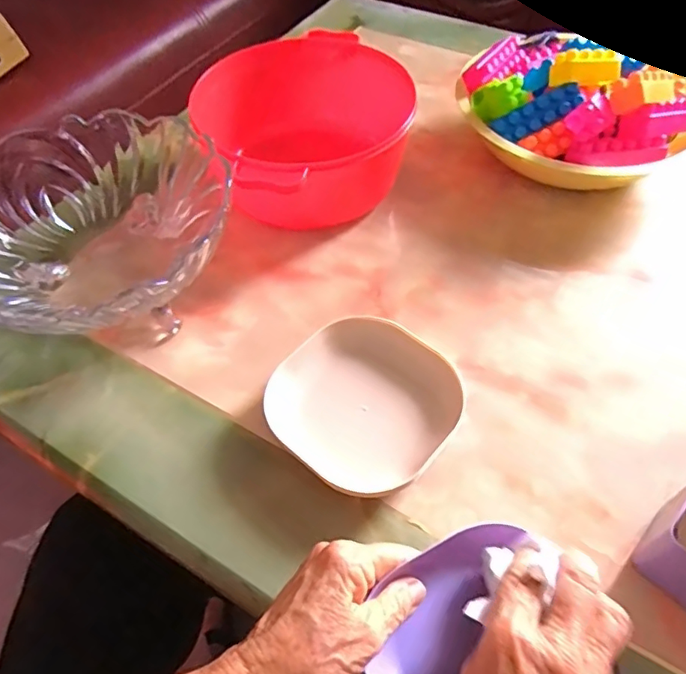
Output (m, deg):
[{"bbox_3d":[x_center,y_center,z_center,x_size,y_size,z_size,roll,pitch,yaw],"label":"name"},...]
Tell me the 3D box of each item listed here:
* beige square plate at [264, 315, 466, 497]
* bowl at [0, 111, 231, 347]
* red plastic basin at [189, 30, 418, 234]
[{"bbox_3d":[0.018,0.052,0.399,0.135,0.036,0.129,36,63,24],"label":"beige square plate"},{"bbox_3d":[-0.216,-0.096,0.474,0.229,0.102,0.209,0,54,2],"label":"bowl"},{"bbox_3d":[-0.032,-0.198,0.537,0.208,0.101,0.208,-1,54,1],"label":"red plastic basin"}]

